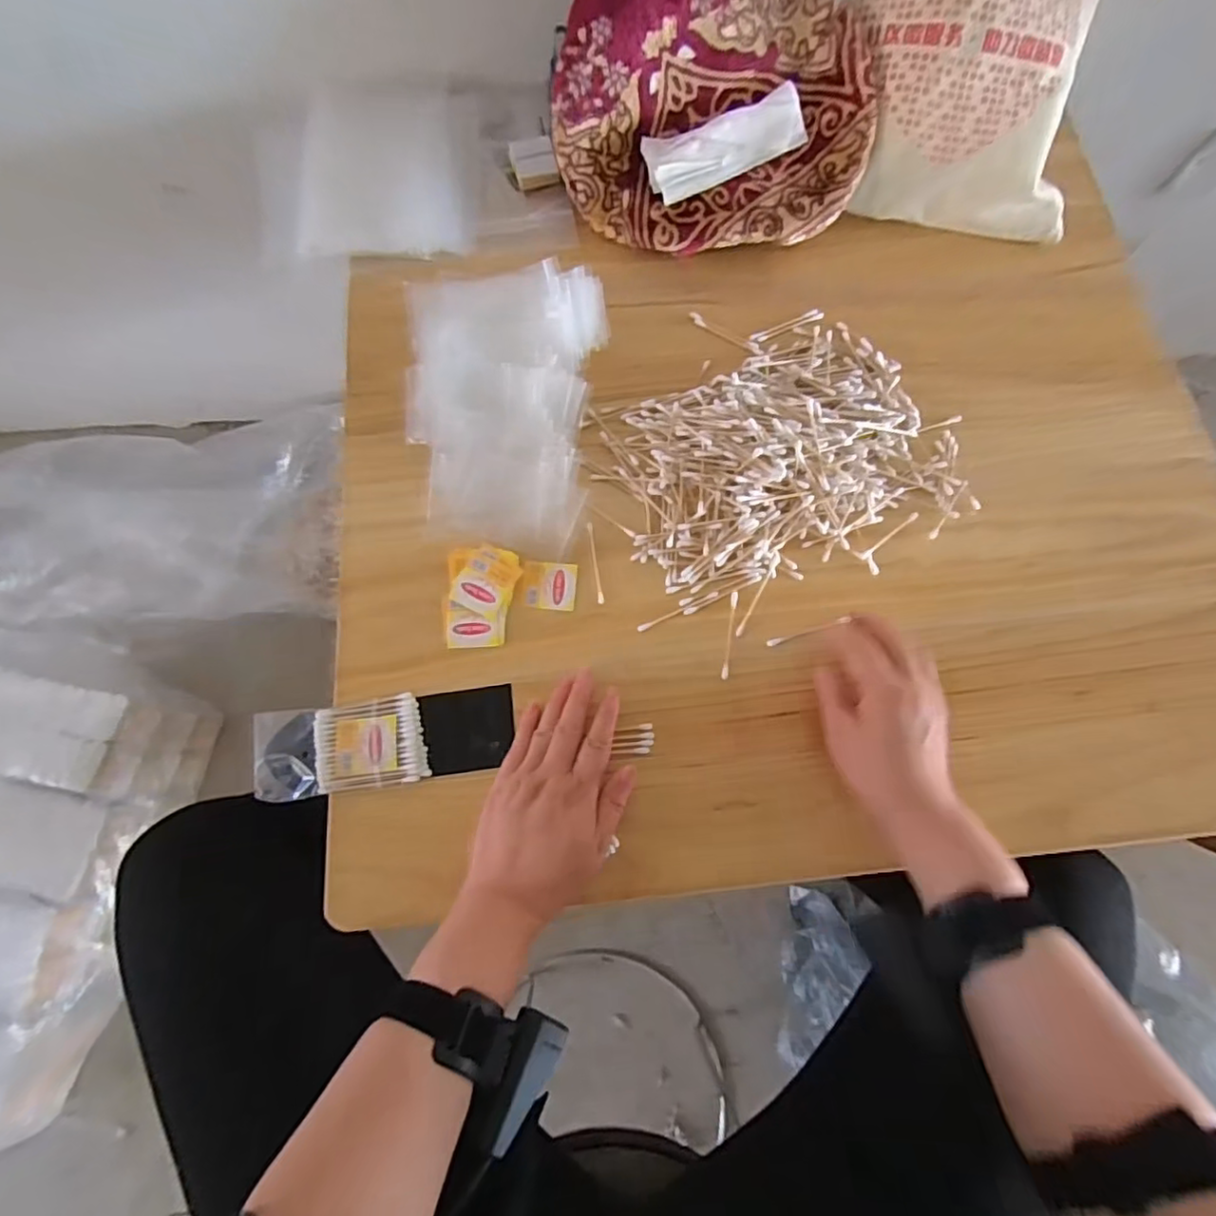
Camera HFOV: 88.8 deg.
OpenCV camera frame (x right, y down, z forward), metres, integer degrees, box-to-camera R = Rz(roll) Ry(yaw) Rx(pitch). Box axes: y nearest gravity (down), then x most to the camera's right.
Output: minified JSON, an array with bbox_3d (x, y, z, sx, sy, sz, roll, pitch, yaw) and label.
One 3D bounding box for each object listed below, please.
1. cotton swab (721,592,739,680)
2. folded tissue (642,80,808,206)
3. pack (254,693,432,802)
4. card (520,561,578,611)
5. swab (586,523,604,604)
[{"bbox_3d":[0.098,0.021,0.497,0.006,0.004,0.073,10,74,1],"label":"cotton swab"},{"bbox_3d":[0.108,-0.422,0.568,0.144,0.052,0.017,-19,32,3],"label":"folded tissue"},{"bbox_3d":[-0.200,0.104,0.462,0.126,0.017,0.065,-6,74,-3],"label":"pack"},{"bbox_3d":[-0.048,-0.018,0.506,0.044,0.004,0.038,6,77,-8],"label":"card"},{"bbox_3d":[-0.010,-0.037,0.512,0.005,0.004,0.070,-8,75,-4],"label":"swab"}]

